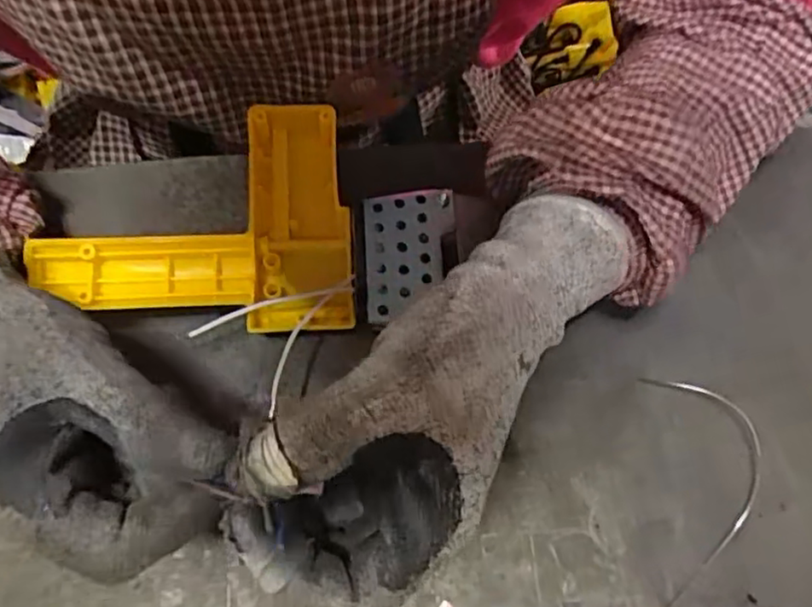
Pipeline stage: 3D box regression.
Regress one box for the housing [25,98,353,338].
[{"bbox_3d":[-0.100,-0.038,0.311,0.139,0.037,0.109,-5,74,-2],"label":"housing"}]

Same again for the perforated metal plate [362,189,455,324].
[{"bbox_3d":[0.002,-0.023,0.298,0.043,0.005,0.061,-3,74,-5],"label":"perforated metal plate"}]

